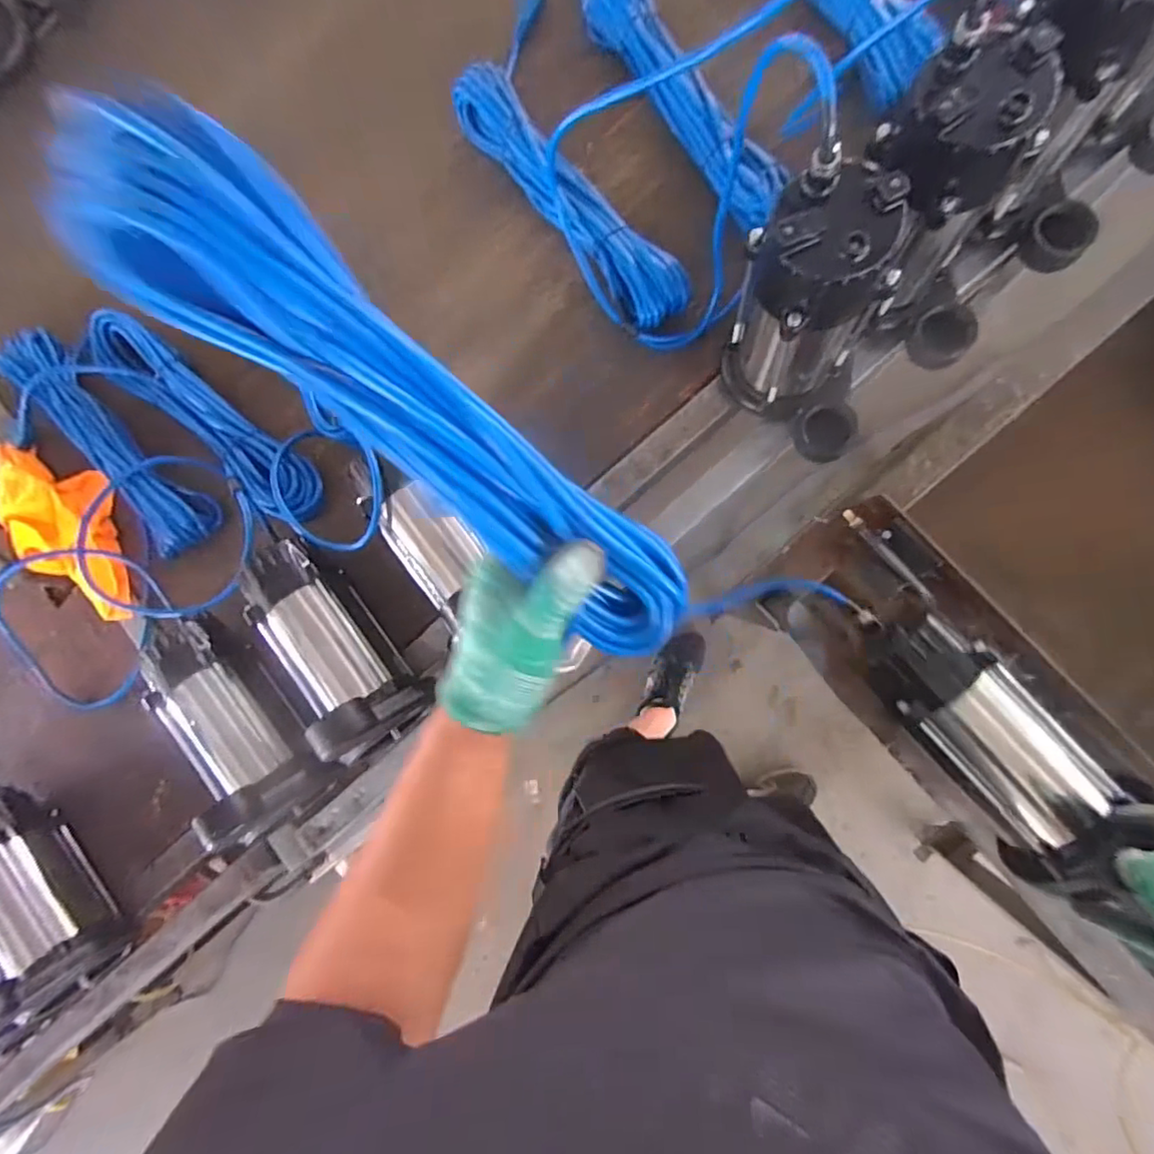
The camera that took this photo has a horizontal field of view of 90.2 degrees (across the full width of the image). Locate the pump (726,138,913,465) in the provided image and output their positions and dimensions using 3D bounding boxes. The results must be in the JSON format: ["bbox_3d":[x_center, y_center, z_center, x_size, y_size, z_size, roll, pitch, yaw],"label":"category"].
[{"bbox_3d":[0.222,-0.210,0.483,0.120,0.225,0.153,-44,82,4],"label":"pump"}]

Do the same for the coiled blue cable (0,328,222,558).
[{"bbox_3d":[-0.556,-0.152,0.679,0.076,0.063,0.310,-45,82,3],"label":"coiled blue cable"}]

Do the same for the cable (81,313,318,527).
[{"bbox_3d":[-0.433,-0.188,0.666,0.364,0.047,0.077,37,92,9],"label":"cable"}]

